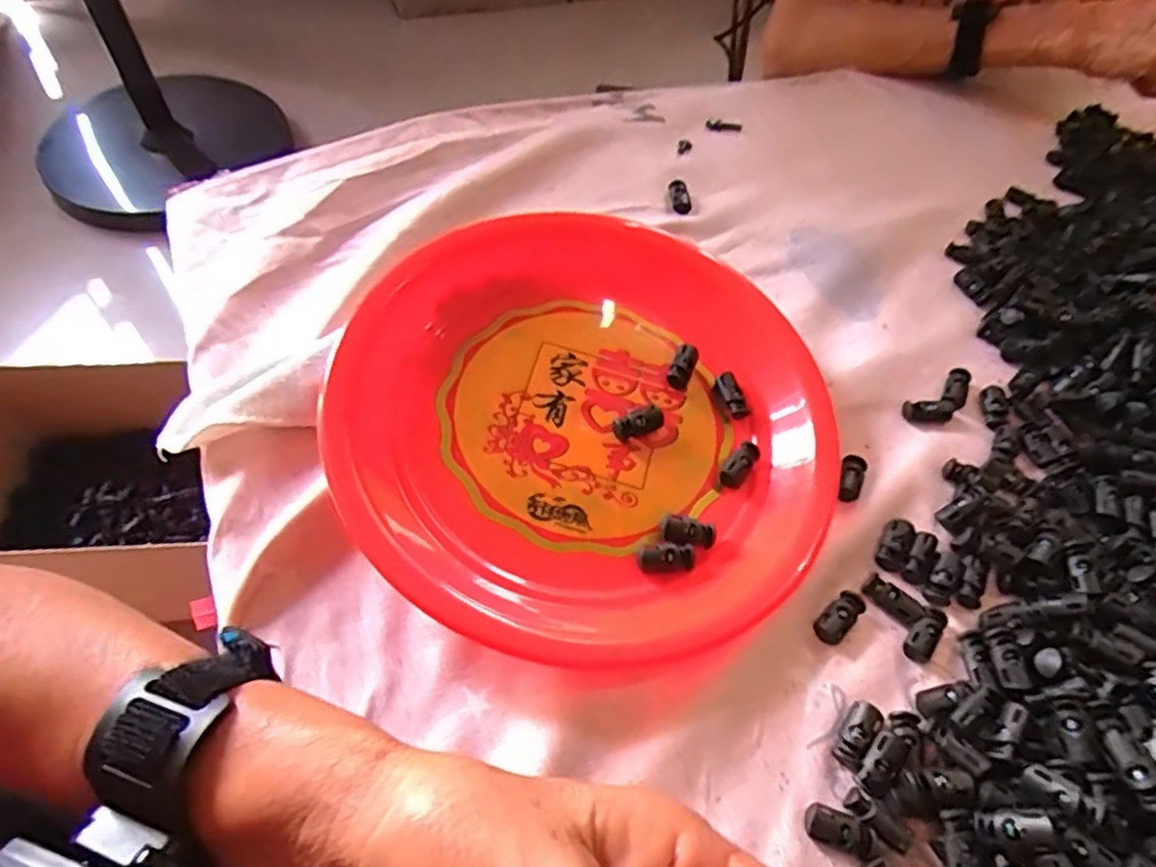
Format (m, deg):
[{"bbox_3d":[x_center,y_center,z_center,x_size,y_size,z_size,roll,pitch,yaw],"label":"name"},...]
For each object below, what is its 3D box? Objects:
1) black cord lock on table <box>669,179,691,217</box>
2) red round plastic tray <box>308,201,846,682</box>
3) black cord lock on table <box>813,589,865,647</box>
[{"bbox_3d":[0.075,-0.174,0.509,0.015,0.010,0.026,-10,58,-9],"label":"black cord lock on table"},{"bbox_3d":[0.008,-0.017,0.370,0.245,0.045,0.264,1,57,-2],"label":"red round plastic tray"},{"bbox_3d":[0.126,0.087,0.332,0.031,0.007,0.015,-37,66,-24],"label":"black cord lock on table"}]

